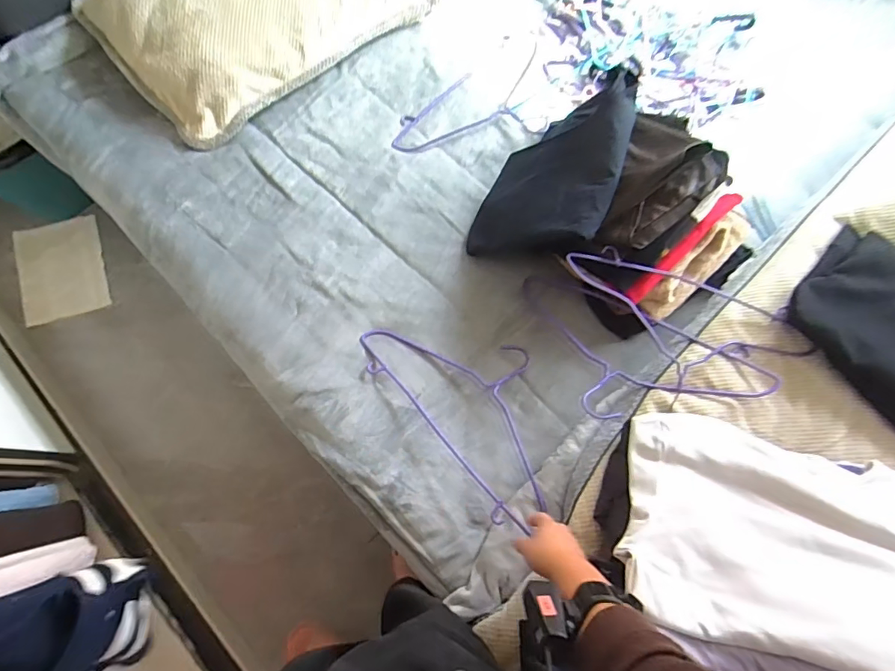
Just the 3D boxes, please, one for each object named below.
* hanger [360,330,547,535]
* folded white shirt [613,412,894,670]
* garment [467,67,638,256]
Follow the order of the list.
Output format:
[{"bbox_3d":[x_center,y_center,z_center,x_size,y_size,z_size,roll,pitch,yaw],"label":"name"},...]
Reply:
[{"bbox_3d":[0.060,0.097,0.832,0.224,0.061,0.413,-35,77,-11],"label":"hanger"},{"bbox_3d":[0.444,0.257,0.588,0.441,0.046,0.277,12,54,12],"label":"folded white shirt"},{"bbox_3d":[0.193,-0.300,0.882,0.267,0.092,0.342,8,75,48],"label":"garment"}]

